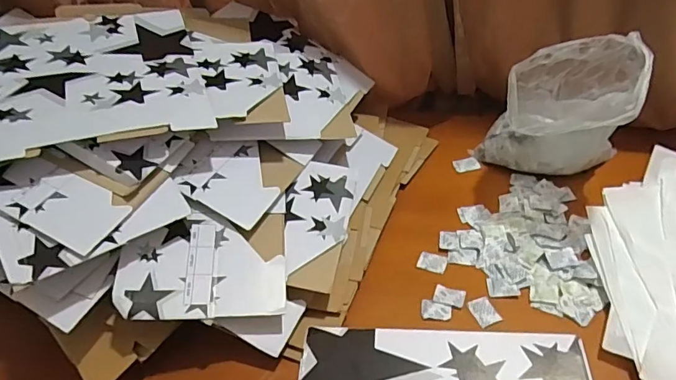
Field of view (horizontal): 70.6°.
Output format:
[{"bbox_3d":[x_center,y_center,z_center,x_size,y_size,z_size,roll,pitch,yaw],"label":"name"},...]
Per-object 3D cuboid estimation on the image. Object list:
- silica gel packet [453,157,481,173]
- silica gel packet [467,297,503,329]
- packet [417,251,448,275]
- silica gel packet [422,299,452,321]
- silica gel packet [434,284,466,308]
[{"bbox_3d":[0.222,-0.043,0.821,0.043,0.006,0.032,-10,44,-2],"label":"silica gel packet"},{"bbox_3d":[0.190,0.158,0.622,0.029,0.004,0.040,-17,45,-9],"label":"silica gel packet"},{"bbox_3d":[0.136,0.103,0.685,0.040,0.004,0.030,14,48,21],"label":"packet"},{"bbox_3d":[0.130,0.159,0.631,0.037,0.005,0.027,1,45,9],"label":"silica gel packet"},{"bbox_3d":[0.150,0.142,0.643,0.040,0.004,0.028,12,48,19],"label":"silica gel packet"}]

